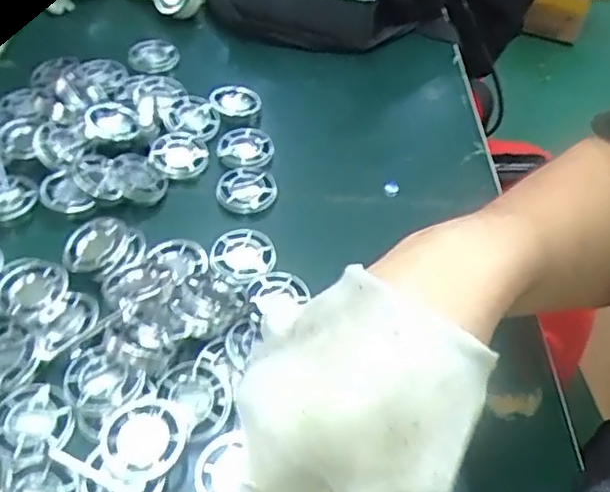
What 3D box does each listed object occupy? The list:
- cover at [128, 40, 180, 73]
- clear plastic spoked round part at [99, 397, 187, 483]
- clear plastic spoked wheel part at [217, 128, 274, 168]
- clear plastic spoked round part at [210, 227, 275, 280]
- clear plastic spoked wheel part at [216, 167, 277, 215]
[{"bbox_3d":[-0.130,-0.164,0.544,0.041,0.010,0.049,-12,51,-14],"label":"cover"},{"bbox_3d":[-0.076,0.091,0.302,0.038,0.005,0.040,2,49,-2],"label":"clear plastic spoked round part"},{"bbox_3d":[-0.043,-0.072,0.463,0.041,0.004,0.040,2,49,-2],"label":"clear plastic spoked wheel part"},{"bbox_3d":[-0.038,0.004,0.391,0.040,0.009,0.043,2,49,-2],"label":"clear plastic spoked round part"},{"bbox_3d":[-0.039,-0.040,0.434,0.038,0.005,0.043,9,49,4],"label":"clear plastic spoked wheel part"}]

